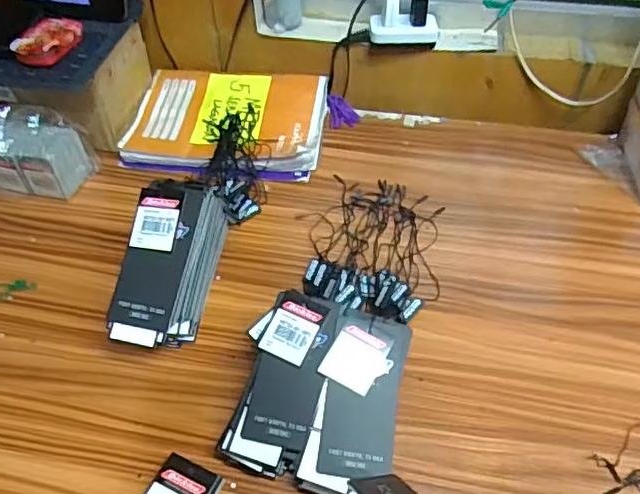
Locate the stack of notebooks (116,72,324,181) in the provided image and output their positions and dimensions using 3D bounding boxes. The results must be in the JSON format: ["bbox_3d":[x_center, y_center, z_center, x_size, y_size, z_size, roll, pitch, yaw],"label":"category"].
[{"bbox_3d":[-0.100,-0.133,0.634,0.203,0.030,0.152,5,49,5],"label":"stack of notebooks"}]

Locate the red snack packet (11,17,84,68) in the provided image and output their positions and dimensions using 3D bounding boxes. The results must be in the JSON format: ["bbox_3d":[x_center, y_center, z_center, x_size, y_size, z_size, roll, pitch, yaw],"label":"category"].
[{"bbox_3d":[-0.253,-0.194,0.548,0.041,0.016,0.061,12,50,12],"label":"red snack packet"}]

